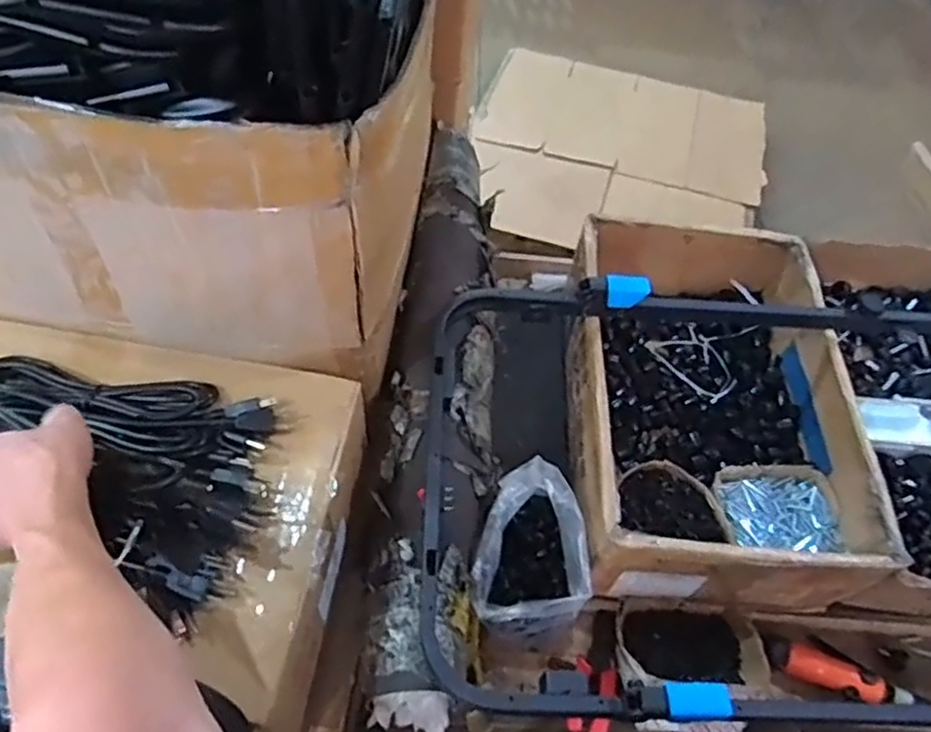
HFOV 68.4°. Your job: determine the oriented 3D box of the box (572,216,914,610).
[{"bbox_3d":[0.325,0.044,0.950,0.350,0.161,0.525,5,55,-2],"label":"box"}]

